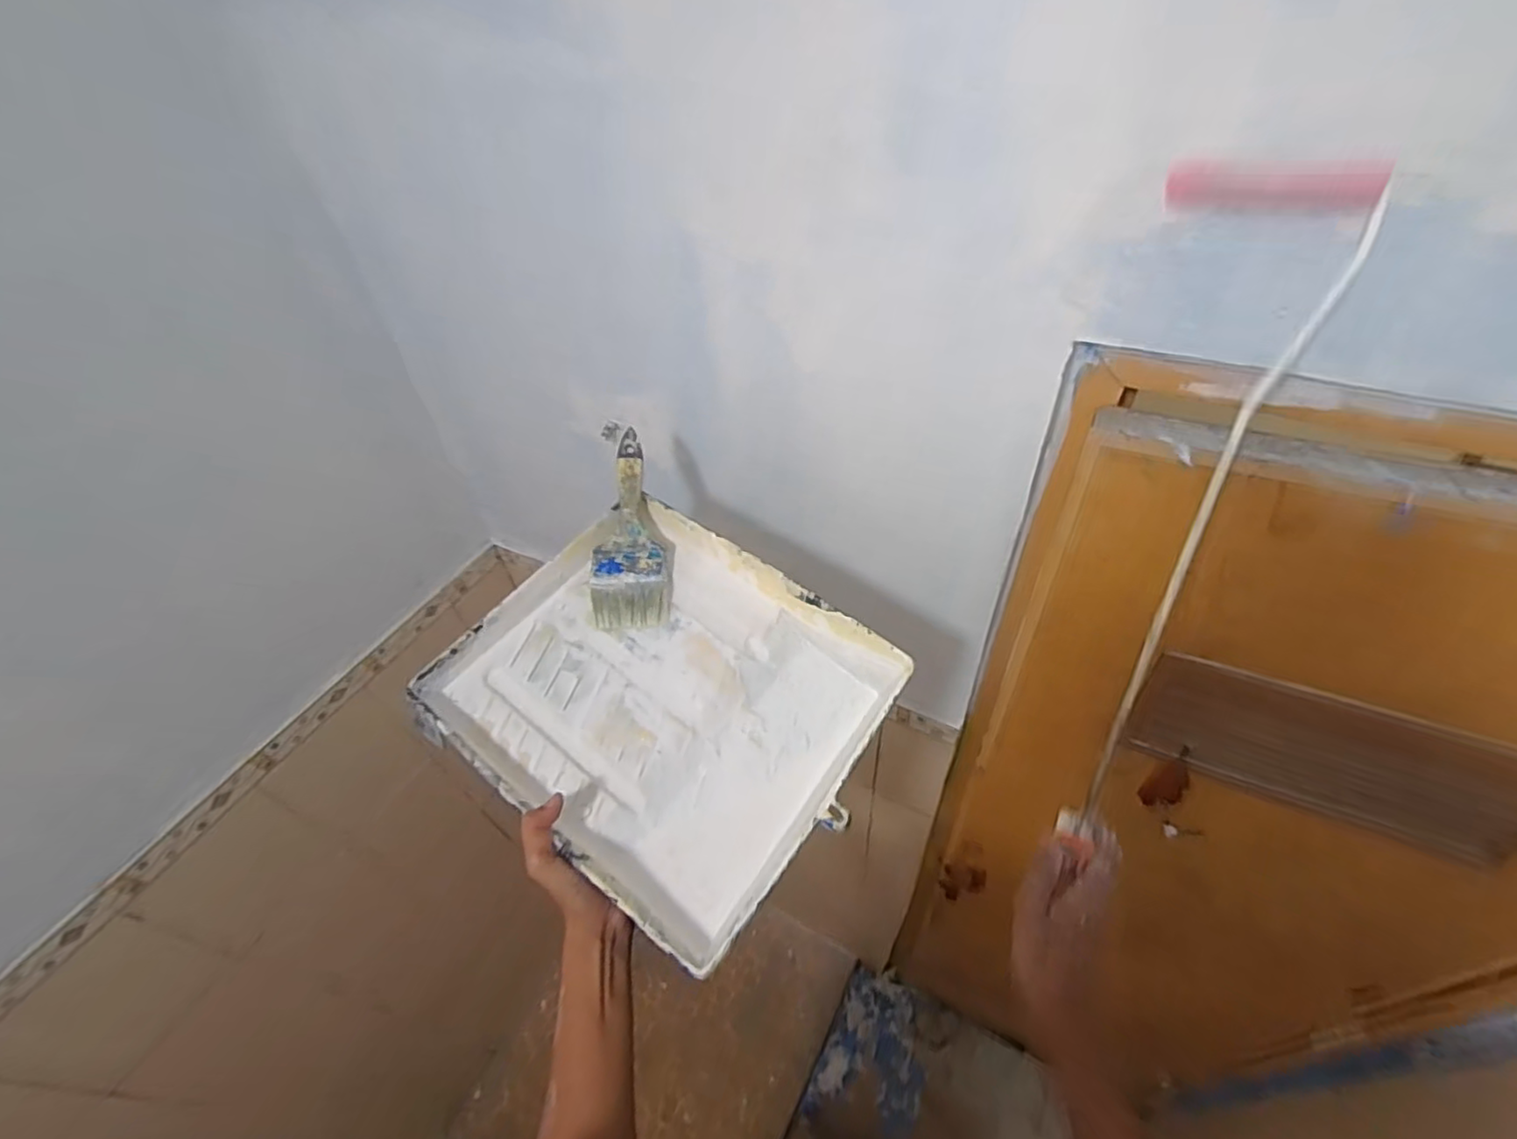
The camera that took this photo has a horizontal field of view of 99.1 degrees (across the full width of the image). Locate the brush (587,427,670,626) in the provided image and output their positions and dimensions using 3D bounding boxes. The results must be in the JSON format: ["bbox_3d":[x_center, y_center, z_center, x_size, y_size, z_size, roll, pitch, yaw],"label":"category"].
[{"bbox_3d":[-0.131,-0.045,0.659,0.072,0.016,0.215,-4,71,2],"label":"brush"}]

